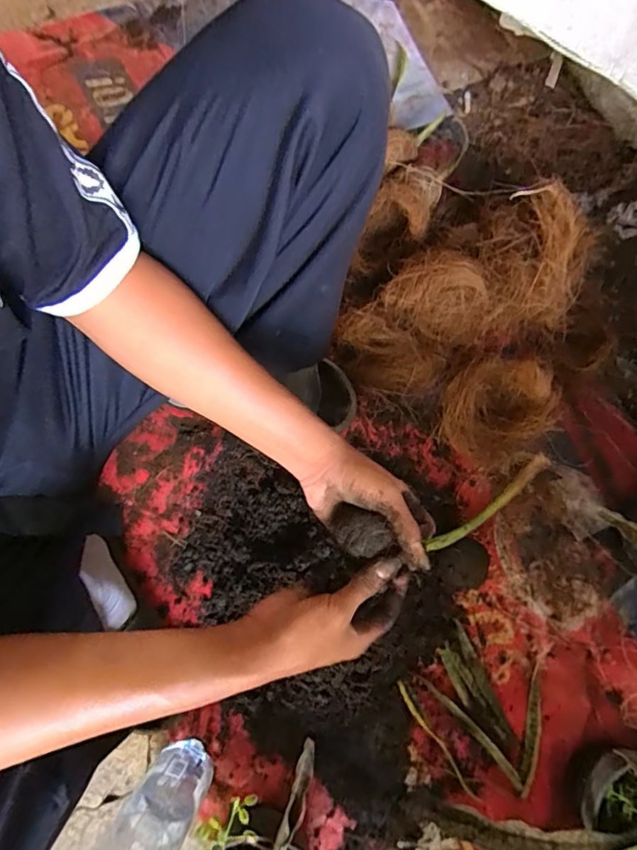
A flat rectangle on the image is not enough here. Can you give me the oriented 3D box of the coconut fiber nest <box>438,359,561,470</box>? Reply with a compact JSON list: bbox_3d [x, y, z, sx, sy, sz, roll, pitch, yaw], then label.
[{"bbox_3d":[0.231,-0.020,0.639,0.152,0.069,0.126,-28,79,-8],"label":"coconut fiber nest"}]

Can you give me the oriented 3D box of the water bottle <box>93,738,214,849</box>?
[{"bbox_3d":[-0.154,0.374,0.455,0.059,0.243,0.078,28,78,6],"label":"water bottle"}]

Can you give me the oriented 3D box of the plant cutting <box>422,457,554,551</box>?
[{"bbox_3d":[0.142,0.063,0.406,0.129,0.010,0.013,-34,79,-13],"label":"plant cutting"}]

